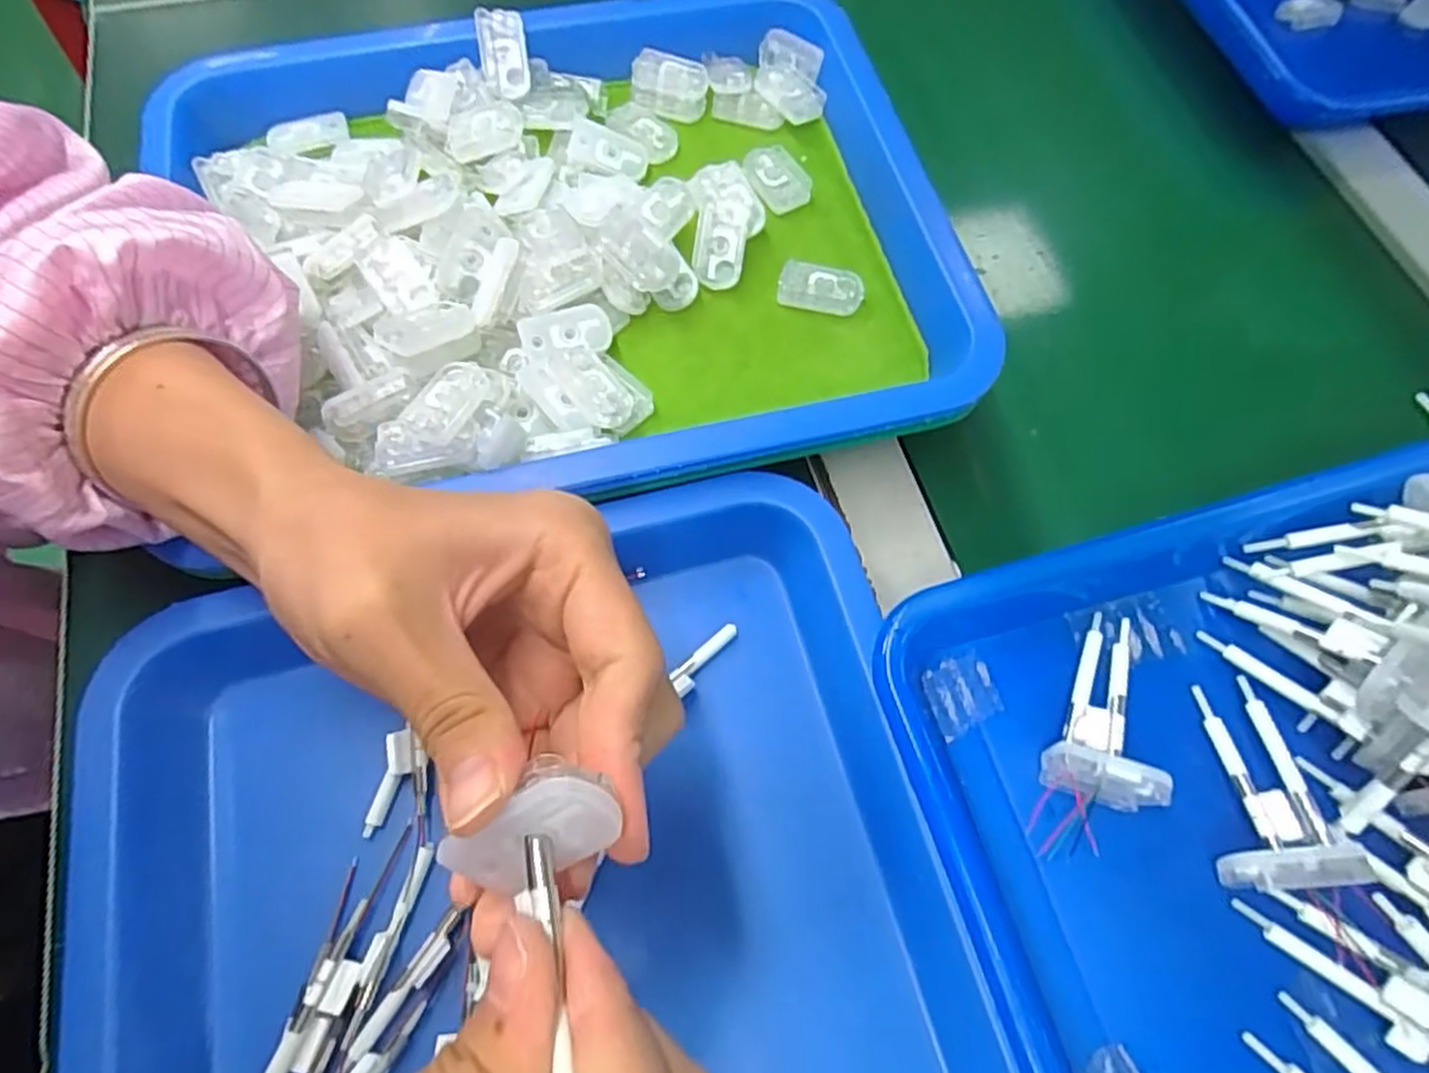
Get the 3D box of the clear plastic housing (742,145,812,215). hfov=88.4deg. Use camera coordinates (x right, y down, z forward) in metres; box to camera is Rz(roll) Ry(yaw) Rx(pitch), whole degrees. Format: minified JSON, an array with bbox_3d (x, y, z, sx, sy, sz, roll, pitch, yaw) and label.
[{"bbox_3d":[0.030,-0.173,0.353,0.024,0.007,0.038,-24,70,-13],"label":"clear plastic housing"}]

